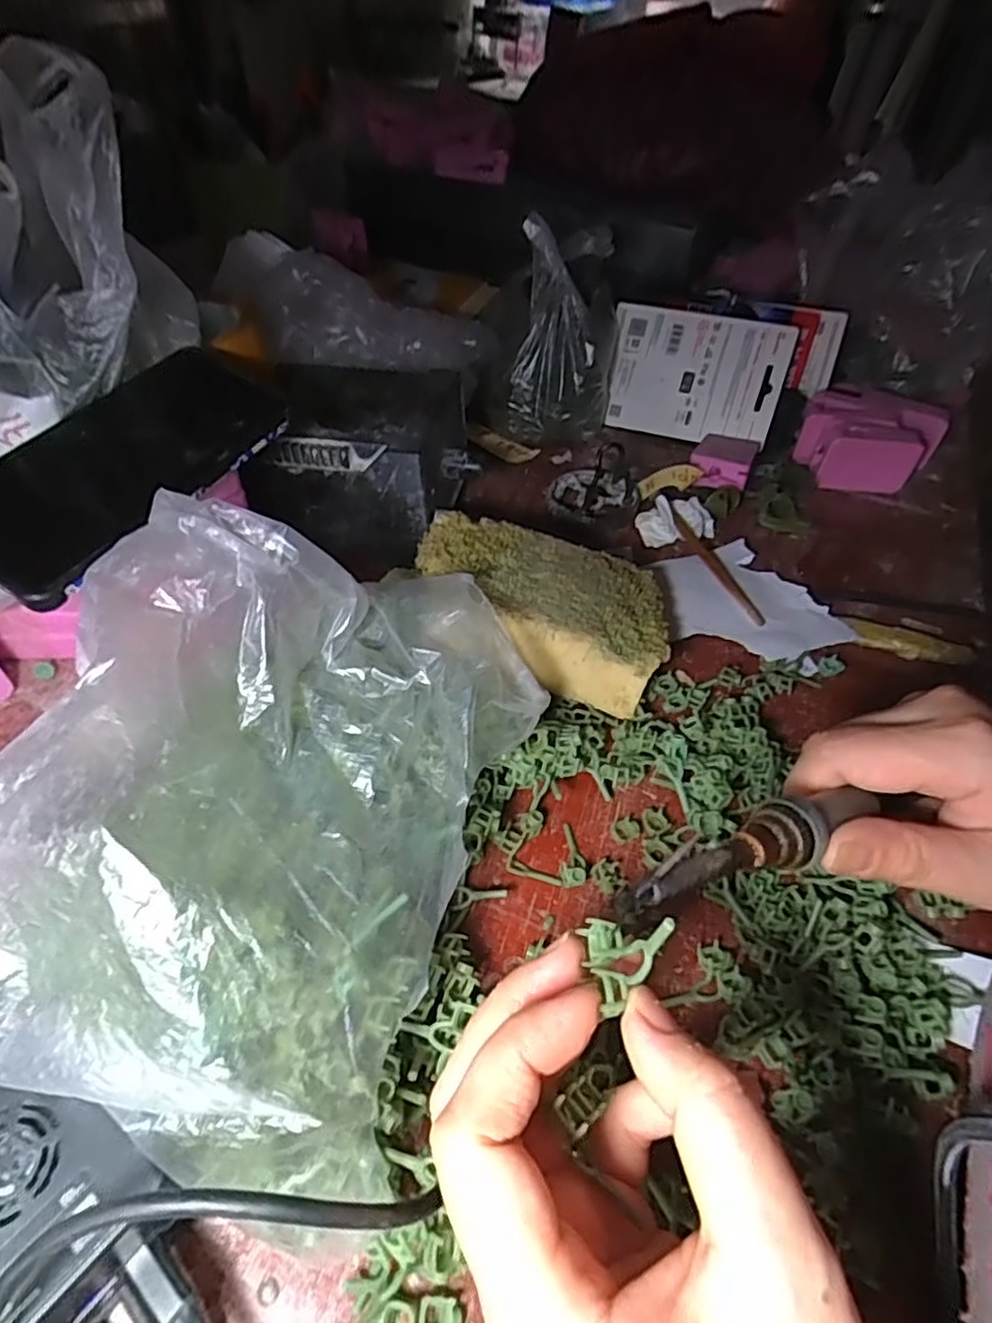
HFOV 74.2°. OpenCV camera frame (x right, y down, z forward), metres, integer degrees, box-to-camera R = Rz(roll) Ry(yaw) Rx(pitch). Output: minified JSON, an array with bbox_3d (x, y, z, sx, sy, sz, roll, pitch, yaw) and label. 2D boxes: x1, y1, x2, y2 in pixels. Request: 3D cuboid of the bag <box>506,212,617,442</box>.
[{"bbox_3d":[0.055,-0.263,0.532,0.087,0.138,0.103,11,48,4],"label":"bag"}]

